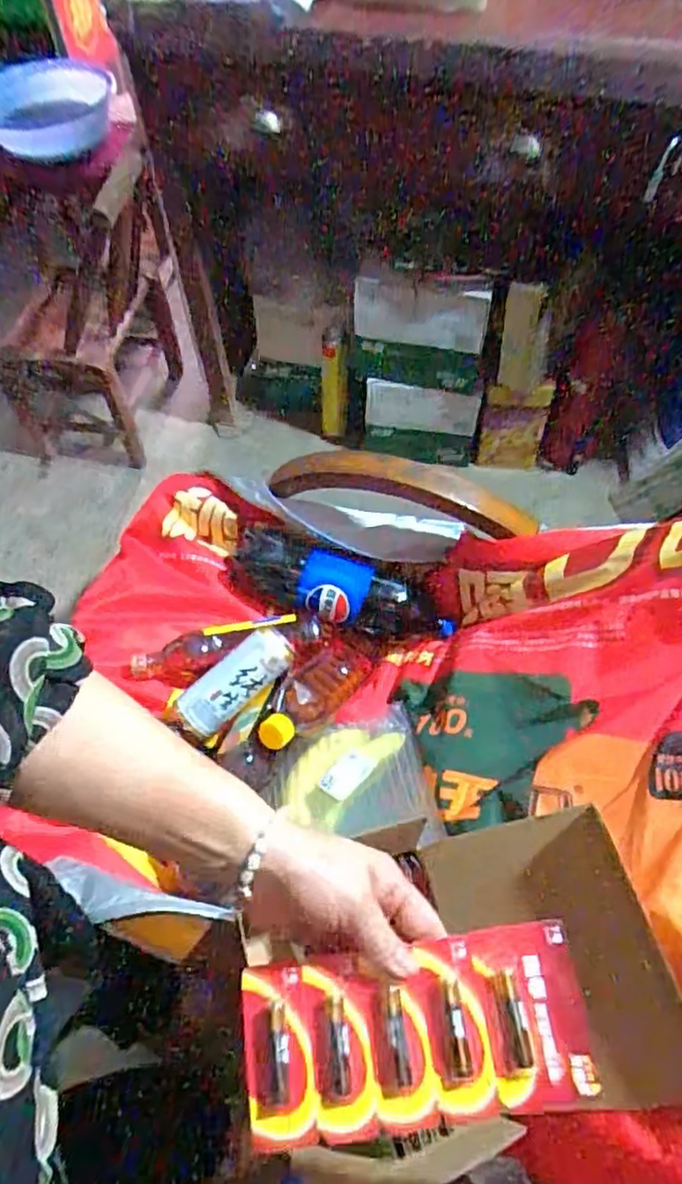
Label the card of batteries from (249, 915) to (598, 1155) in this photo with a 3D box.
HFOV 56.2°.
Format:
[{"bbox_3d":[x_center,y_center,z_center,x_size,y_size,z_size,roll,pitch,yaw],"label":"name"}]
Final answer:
[{"bbox_3d":[0.037,0.225,0.325,0.171,0.018,0.077,-10,61,-1],"label":"card of batteries"}]

